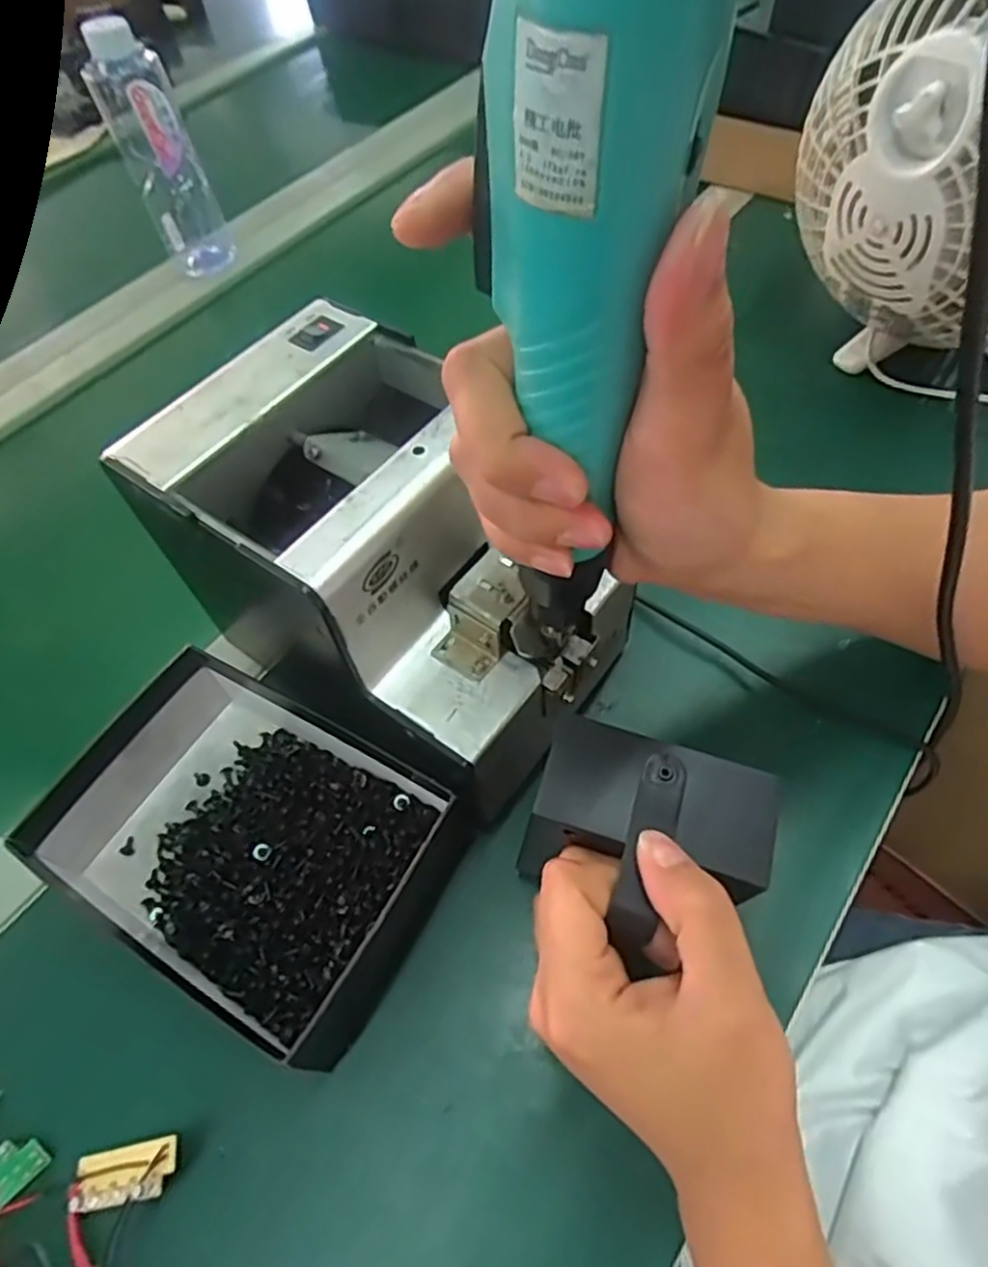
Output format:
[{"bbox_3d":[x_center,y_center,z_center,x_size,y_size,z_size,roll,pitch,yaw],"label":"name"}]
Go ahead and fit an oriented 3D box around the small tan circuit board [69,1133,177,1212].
[{"bbox_3d":[-0.136,0.198,0.258,0.046,0.005,0.019,-23,33,15],"label":"small tan circuit board"}]

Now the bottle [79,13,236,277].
[{"bbox_3d":[-0.274,-0.395,0.580,0.058,0.179,0.057,-21,57,-9],"label":"bottle"}]

